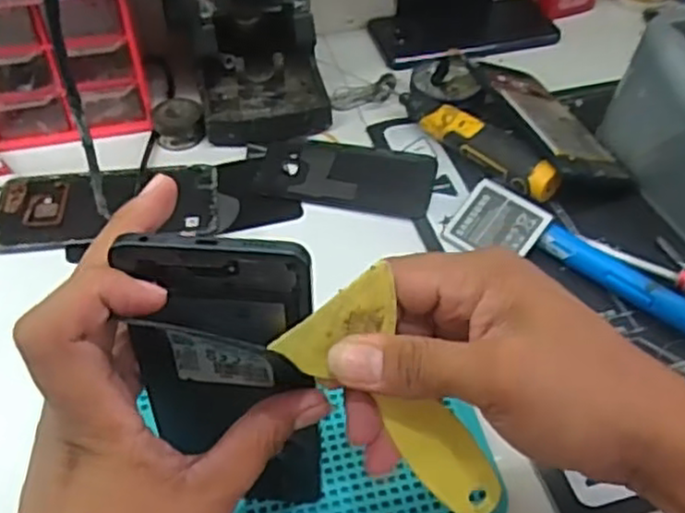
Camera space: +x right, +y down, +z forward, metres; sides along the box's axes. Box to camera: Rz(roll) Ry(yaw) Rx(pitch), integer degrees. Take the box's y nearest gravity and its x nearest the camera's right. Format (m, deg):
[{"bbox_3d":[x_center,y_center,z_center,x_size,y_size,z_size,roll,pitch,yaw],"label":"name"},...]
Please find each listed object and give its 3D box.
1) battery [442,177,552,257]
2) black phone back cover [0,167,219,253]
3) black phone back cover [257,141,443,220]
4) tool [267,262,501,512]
[{"bbox_3d":[0.103,-0.022,0.477,0.056,0.004,0.047,34,85,28],"label":"battery"},{"bbox_3d":[-0.164,-0.037,0.508,0.150,0.007,0.072,-3,48,-3],"label":"black phone back cover"},{"bbox_3d":[0.004,-0.062,0.531,0.127,0.008,0.065,10,49,9],"label":"black phone back cover"},{"bbox_3d":[0.027,0.065,0.295,0.048,0.121,0.004,-37,20,-3],"label":"tool"}]

